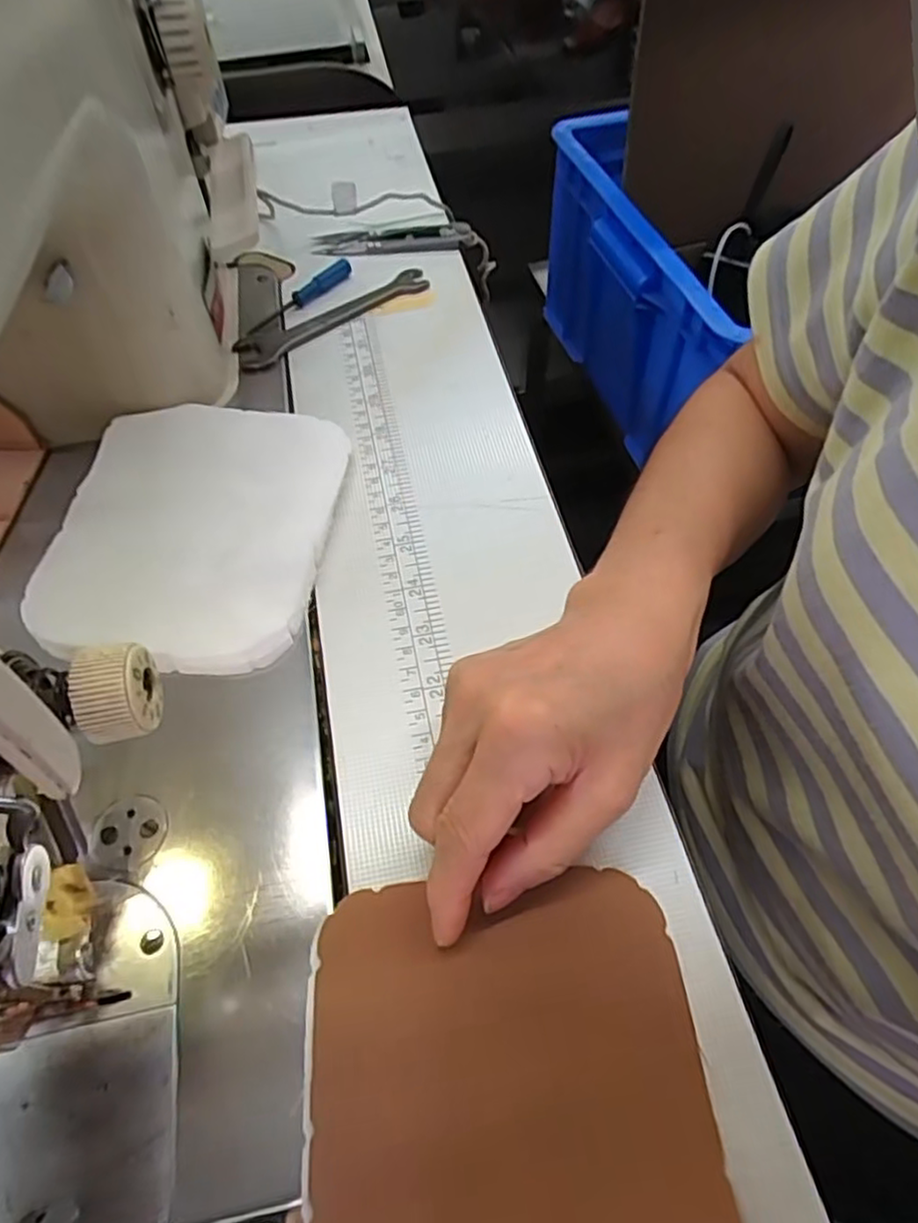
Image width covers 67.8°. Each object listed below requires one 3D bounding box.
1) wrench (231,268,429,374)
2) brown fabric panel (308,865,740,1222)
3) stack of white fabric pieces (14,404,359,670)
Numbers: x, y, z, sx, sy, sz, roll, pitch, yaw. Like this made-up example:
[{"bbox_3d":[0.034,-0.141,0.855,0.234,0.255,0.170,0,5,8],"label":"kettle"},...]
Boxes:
[{"bbox_3d":[-0.074,-0.178,0.413,0.134,0.006,0.027,-34,62,-19],"label":"wrench"},{"bbox_3d":[0.016,0.146,0.196,0.114,0.012,0.129,-5,57,-2],"label":"brown fabric panel"},{"bbox_3d":[-0.118,-0.040,0.315,0.112,0.019,0.142,5,57,4],"label":"stack of white fabric pieces"}]

